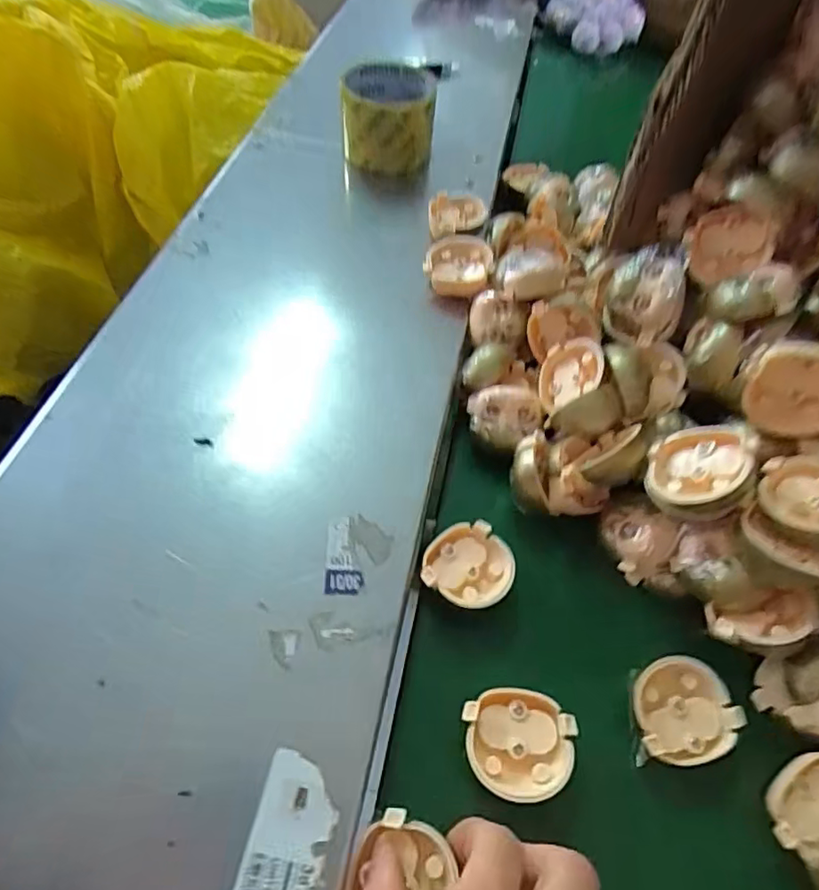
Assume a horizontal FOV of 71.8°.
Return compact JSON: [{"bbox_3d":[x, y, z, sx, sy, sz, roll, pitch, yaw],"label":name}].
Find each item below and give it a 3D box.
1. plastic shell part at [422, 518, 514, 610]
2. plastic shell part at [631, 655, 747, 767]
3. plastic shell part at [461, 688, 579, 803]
[{"bbox_3d":[0.033,0.067,0.309,0.050,0.015,0.043,-37,66,-26],"label":"plastic shell part"},{"bbox_3d":[0.136,0.130,0.276,0.050,0.013,0.046,7,55,-1],"label":"plastic shell part"},{"bbox_3d":[0.052,0.140,0.266,0.050,0.012,0.045,3,55,-3],"label":"plastic shell part"}]

